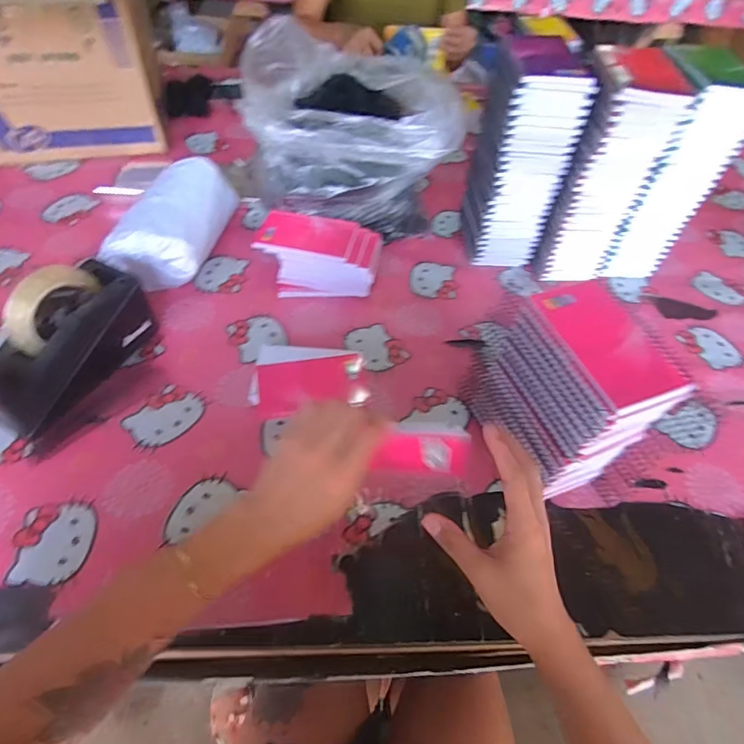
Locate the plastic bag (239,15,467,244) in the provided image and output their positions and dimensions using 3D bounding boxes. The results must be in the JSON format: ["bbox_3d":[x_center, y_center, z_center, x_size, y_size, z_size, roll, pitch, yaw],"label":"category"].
[{"bbox_3d":[-0.048,-0.358,0.723,0.264,0.202,0.248,-13,54,-15],"label":"plastic bag"}]

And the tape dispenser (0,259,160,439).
[{"bbox_3d":[-0.338,-0.037,0.526,0.085,0.124,0.198,19,53,9],"label":"tape dispenser"}]

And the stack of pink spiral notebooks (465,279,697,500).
[{"bbox_3d":[0.189,0.022,0.483,0.091,0.191,0.151,-15,55,-16],"label":"stack of pink spiral notebooks"}]

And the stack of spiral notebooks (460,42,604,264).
[{"bbox_3d":[0.202,-0.286,0.660,0.109,0.269,0.125,4,52,-2],"label":"stack of spiral notebooks"}]

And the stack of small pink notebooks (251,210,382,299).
[{"bbox_3d":[-0.076,-0.164,0.677,0.168,0.069,0.098,8,52,1],"label":"stack of small pink notebooks"}]

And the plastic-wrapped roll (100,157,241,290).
[{"bbox_3d":[-0.279,-0.213,0.674,0.119,0.096,0.190,10,52,3],"label":"plastic-wrapped roll"}]

